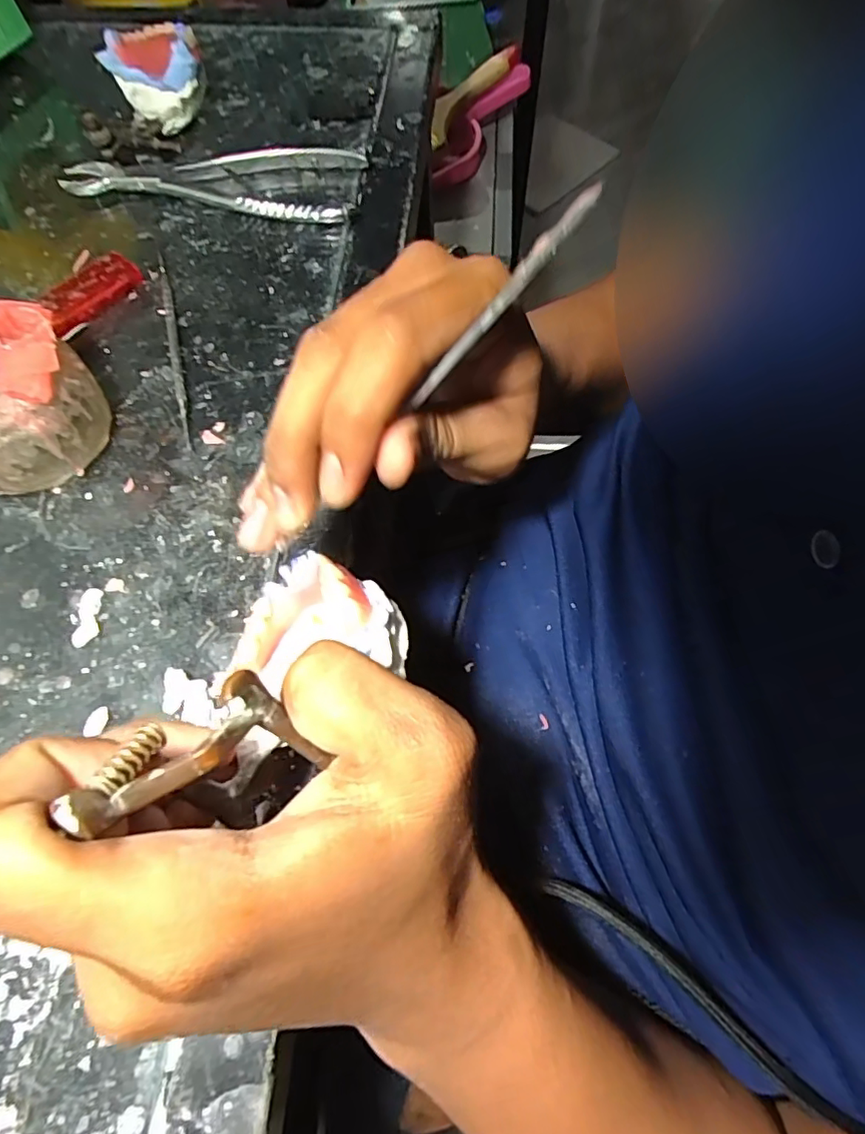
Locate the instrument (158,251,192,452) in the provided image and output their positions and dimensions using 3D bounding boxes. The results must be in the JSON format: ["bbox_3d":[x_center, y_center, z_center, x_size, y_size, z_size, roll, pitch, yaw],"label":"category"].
[{"bbox_3d":[-0.143,-0.126,0.318,0.007,0.006,0.145,-15,66,-5],"label":"instrument"}]

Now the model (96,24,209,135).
[{"bbox_3d":[-0.186,-0.332,0.392,0.064,0.045,0.062,-20,67,-8],"label":"model"}]

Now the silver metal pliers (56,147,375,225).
[{"bbox_3d":[-0.144,-0.255,0.376,0.188,0.015,0.064,7,66,4],"label":"silver metal pliers"}]

